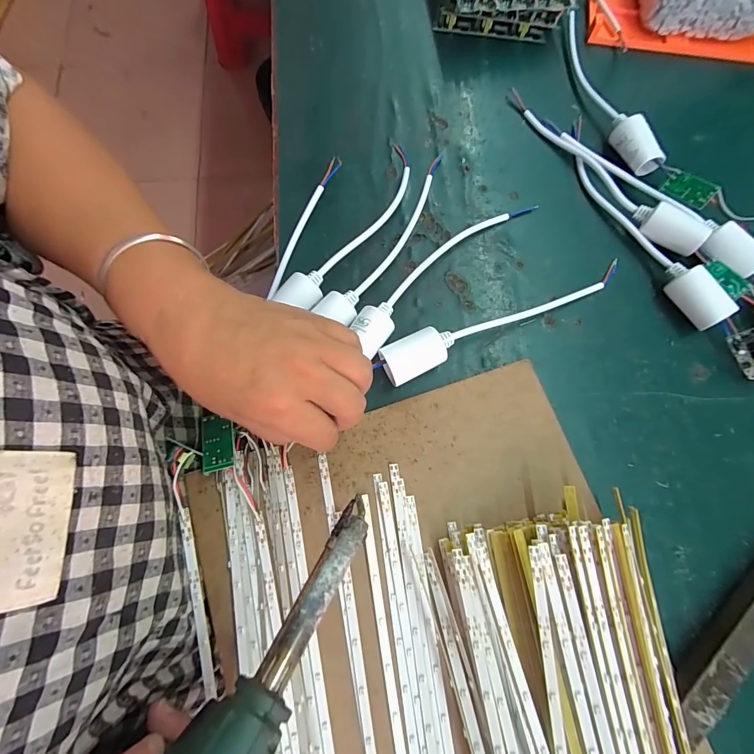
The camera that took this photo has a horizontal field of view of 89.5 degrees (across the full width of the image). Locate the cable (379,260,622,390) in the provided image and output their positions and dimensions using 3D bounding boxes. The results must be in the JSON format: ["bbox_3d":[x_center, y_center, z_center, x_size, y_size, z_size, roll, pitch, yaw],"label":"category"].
[{"bbox_3d":[0.096,-0.047,0.286,0.205,0.022,0.027,-26,76,-7],"label":"cable"}]

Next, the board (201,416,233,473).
[{"bbox_3d":[-0.105,0.043,0.252,0.020,0.007,0.038,-12,75,-4],"label":"board"}]

